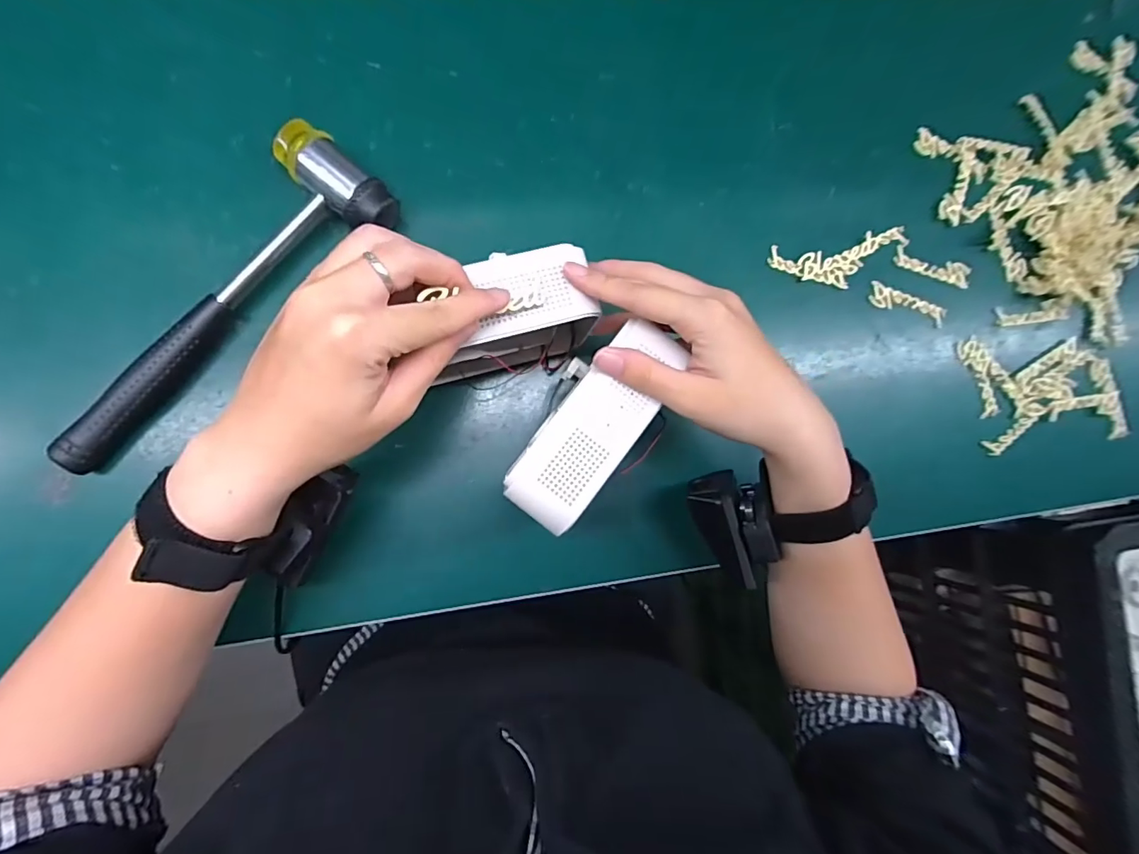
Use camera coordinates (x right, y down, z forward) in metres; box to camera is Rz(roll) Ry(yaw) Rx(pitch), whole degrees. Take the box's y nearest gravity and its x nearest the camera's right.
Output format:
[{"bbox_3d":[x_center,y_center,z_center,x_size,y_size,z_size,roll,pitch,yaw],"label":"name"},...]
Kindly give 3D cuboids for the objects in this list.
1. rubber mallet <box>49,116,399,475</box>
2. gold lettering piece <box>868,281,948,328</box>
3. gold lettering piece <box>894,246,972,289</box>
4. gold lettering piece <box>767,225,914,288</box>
[{"bbox_3d":[-0.225,-0.081,0.319,0.079,0.038,0.253,45,81,-3],"label":"rubber mallet"},{"bbox_3d":[0.265,-0.095,0.400,0.063,0.004,0.016,20,84,-6],"label":"gold lettering piece"},{"bbox_3d":[0.285,-0.127,0.400,0.061,0.008,0.017,17,84,-7],"label":"gold lettering piece"},{"bbox_3d":[0.209,-0.127,0.393,0.110,0.004,0.038,-10,89,-6],"label":"gold lettering piece"}]

